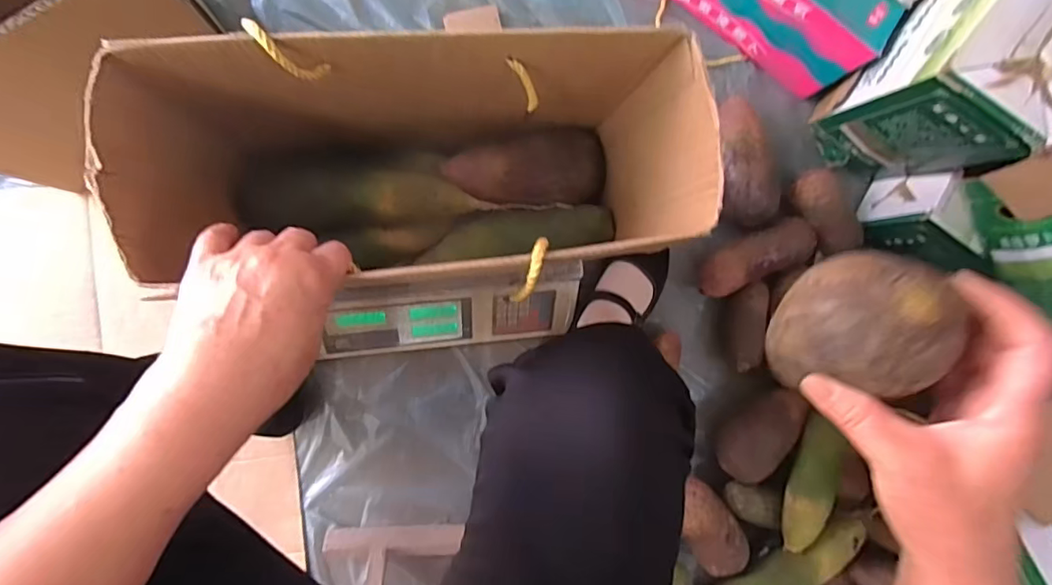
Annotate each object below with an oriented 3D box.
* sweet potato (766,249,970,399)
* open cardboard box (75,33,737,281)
[{"bbox_3d":[0.166,0.015,0.263,0.058,0.059,0.068,-5,90,-8],"label":"sweet potato"},{"bbox_3d":[-0.070,-0.088,0.425,0.366,0.215,0.153,-5,90,-8],"label":"open cardboard box"}]

